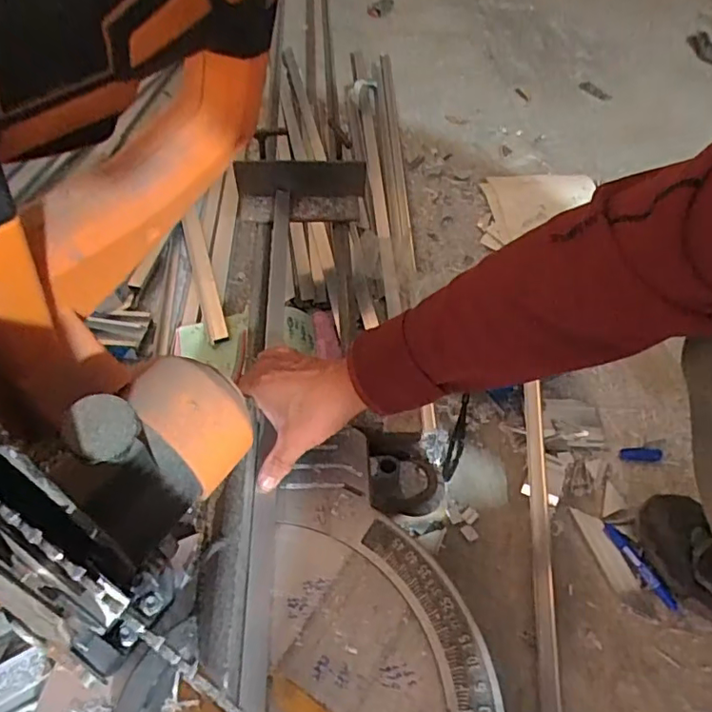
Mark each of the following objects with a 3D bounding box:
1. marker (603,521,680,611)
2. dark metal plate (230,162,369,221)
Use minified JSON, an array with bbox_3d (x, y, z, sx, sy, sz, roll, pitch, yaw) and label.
[{"bbox_3d":[0.308,0.227,0.602,0.016,0.018,0.100,-18,55,-17],"label":"marker"},{"bbox_3d":[-0.078,-0.228,0.774,0.180,0.060,0.063,0,50,-2],"label":"dark metal plate"}]

